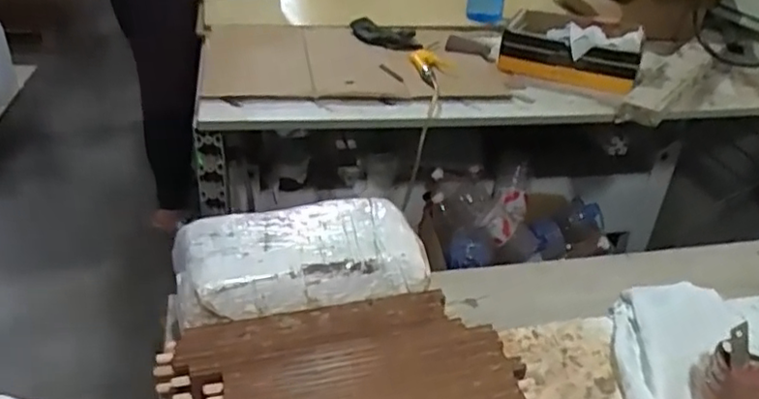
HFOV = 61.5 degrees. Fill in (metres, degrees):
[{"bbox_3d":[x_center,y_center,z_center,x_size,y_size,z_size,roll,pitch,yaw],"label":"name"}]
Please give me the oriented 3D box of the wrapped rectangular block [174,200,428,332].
[{"bbox_3d":[-0.082,0.061,0.655,0.240,0.062,0.110,-8,34,-16],"label":"wrapped rectangular block"}]

